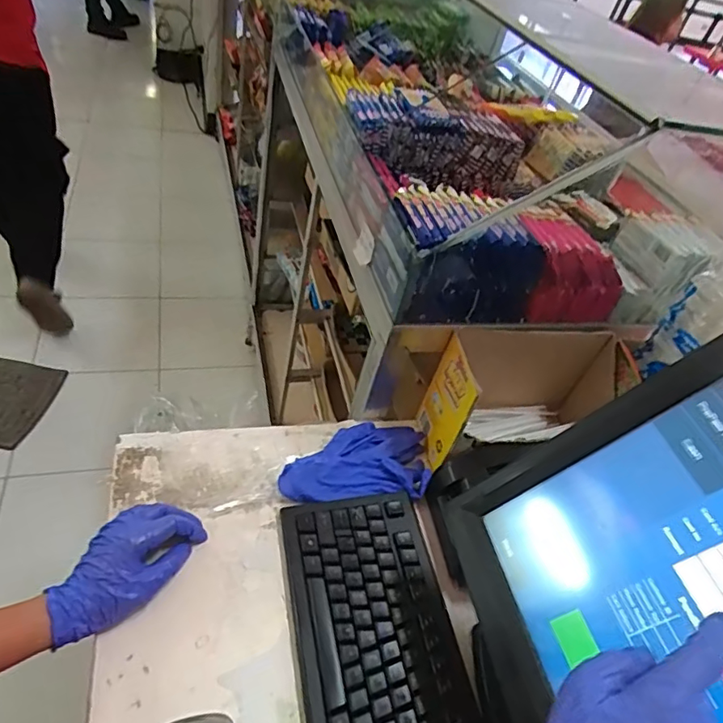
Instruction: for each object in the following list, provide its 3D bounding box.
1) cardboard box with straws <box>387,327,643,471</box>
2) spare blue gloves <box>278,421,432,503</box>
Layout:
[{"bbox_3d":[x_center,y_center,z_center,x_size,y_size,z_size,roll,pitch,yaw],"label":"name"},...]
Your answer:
[{"bbox_3d":[0.188,0.049,0.668,0.297,0.145,0.109,2,45,-15],"label":"cardboard box with straws"},{"bbox_3d":[-0.008,0.119,0.650,0.185,0.041,0.108,-4,46,-11],"label":"spare blue gloves"}]

